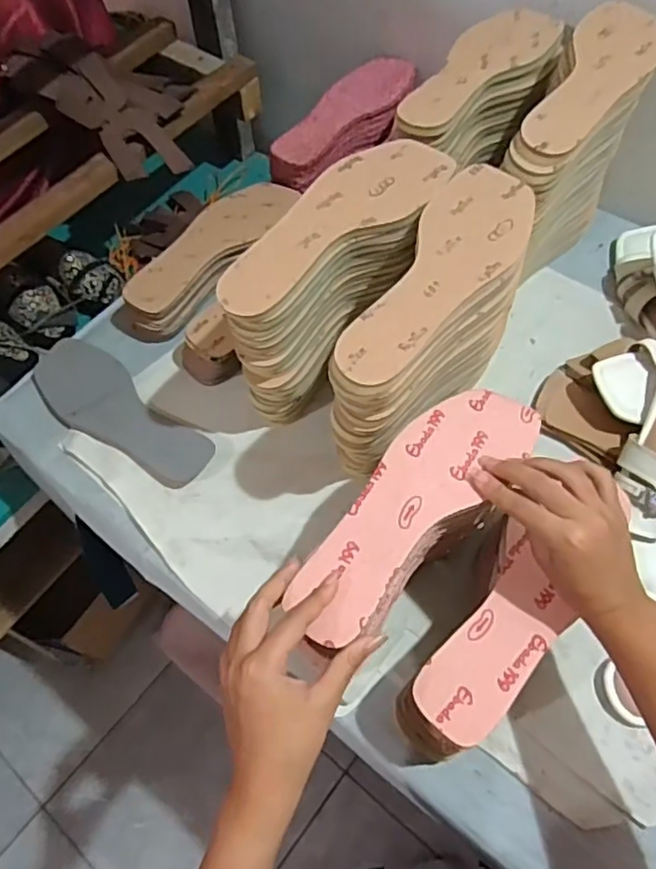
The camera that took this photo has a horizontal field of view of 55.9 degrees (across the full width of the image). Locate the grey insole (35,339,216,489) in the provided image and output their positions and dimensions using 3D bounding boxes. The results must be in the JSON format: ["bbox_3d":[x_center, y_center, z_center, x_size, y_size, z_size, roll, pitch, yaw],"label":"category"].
[{"bbox_3d":[-0.231,-0.028,0.665,0.254,0.010,0.083,35,67,22],"label":"grey insole"}]

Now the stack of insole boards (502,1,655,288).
[{"bbox_3d":[0.251,-0.269,0.643,0.080,0.227,0.254,23,63,17],"label":"stack of insole boards"}]

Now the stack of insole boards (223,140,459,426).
[{"bbox_3d":[0.015,-0.121,0.587,0.081,0.210,0.225,33,66,21],"label":"stack of insole boards"}]

